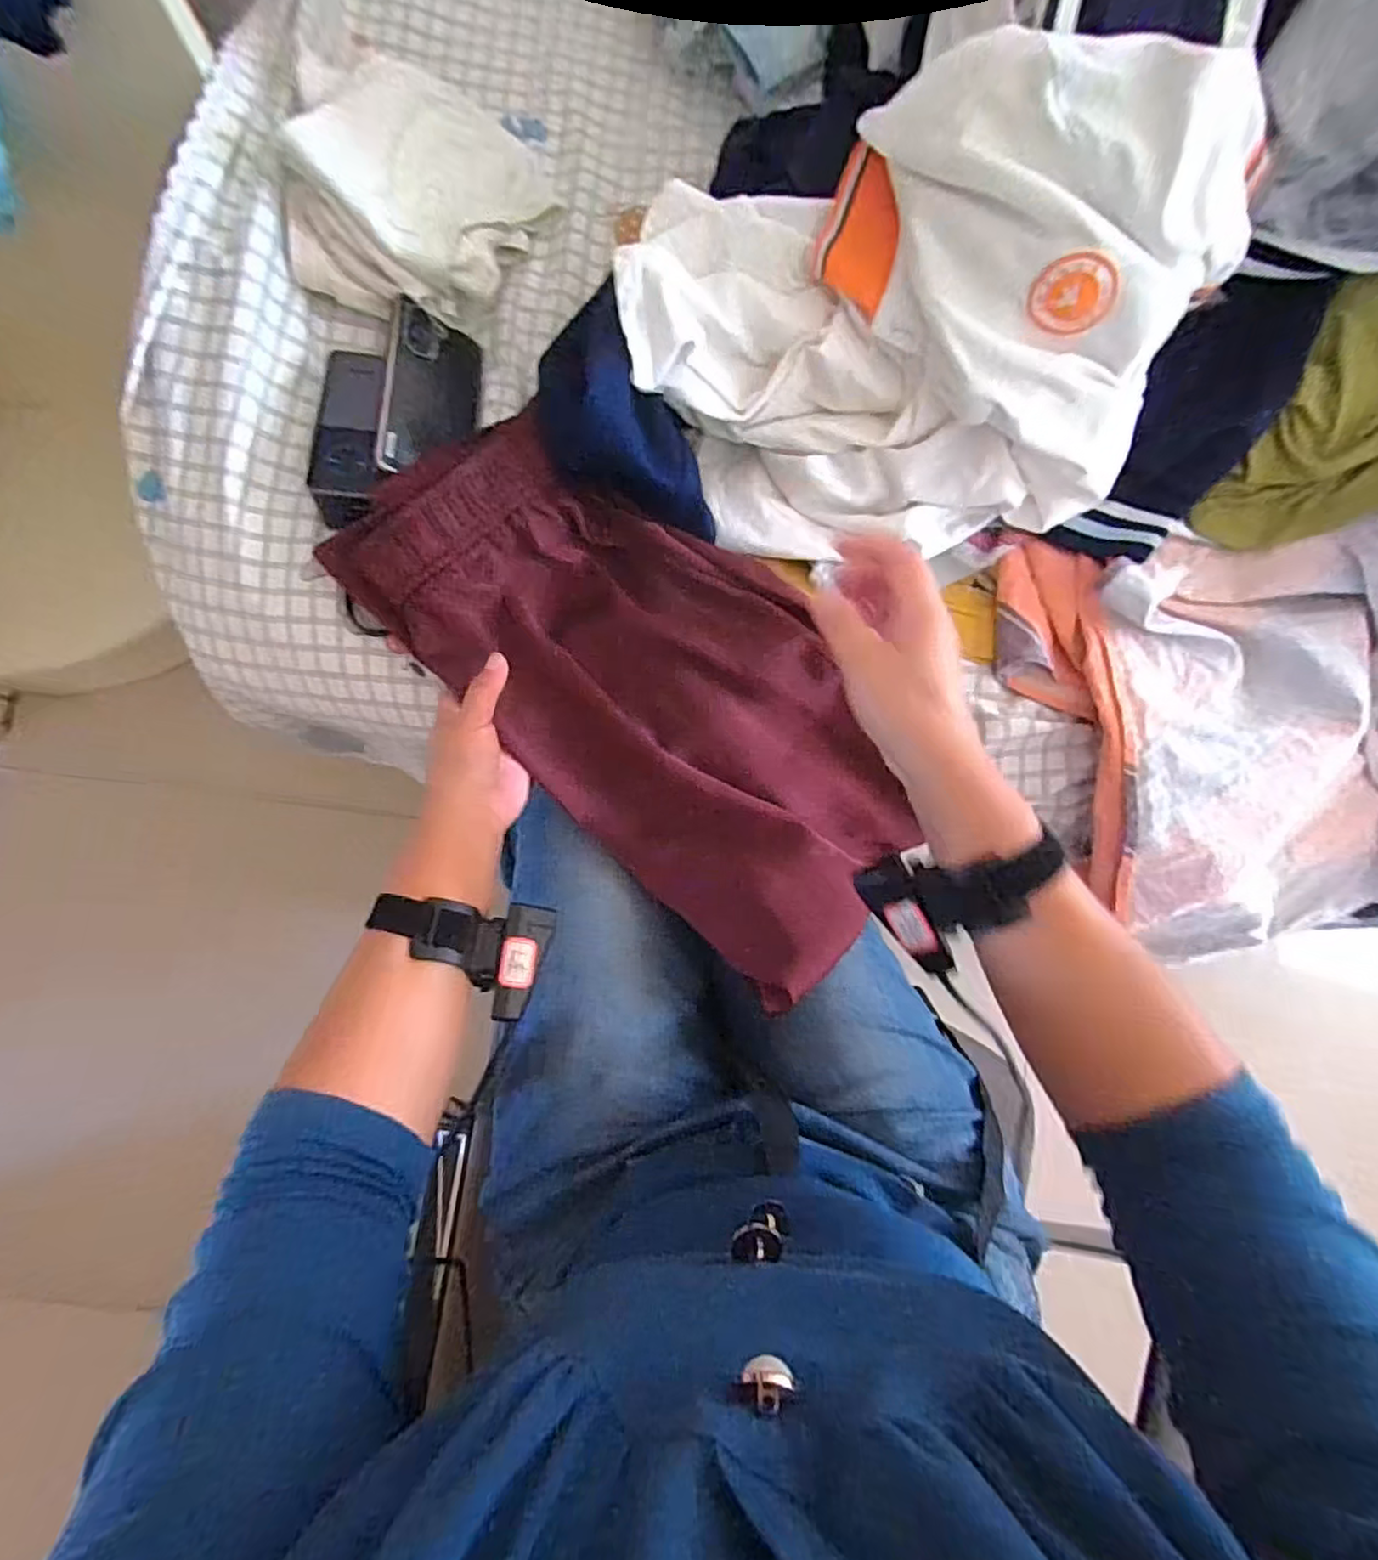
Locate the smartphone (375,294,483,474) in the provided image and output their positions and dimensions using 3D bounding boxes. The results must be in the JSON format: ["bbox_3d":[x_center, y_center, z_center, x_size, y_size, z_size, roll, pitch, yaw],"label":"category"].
[{"bbox_3d":[-0.200,-0.294,0.525,0.013,0.075,0.152,-11,73,38],"label":"smartphone"}]

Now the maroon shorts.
[{"bbox_3d":[-0.016,-0.066,0.501,0.440,0.084,0.228,44,83,3],"label":"maroon shorts"}]

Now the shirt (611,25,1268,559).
[{"bbox_3d":[0.141,-0.283,0.446,0.363,0.224,0.215,3,83,-3],"label":"shirt"}]

